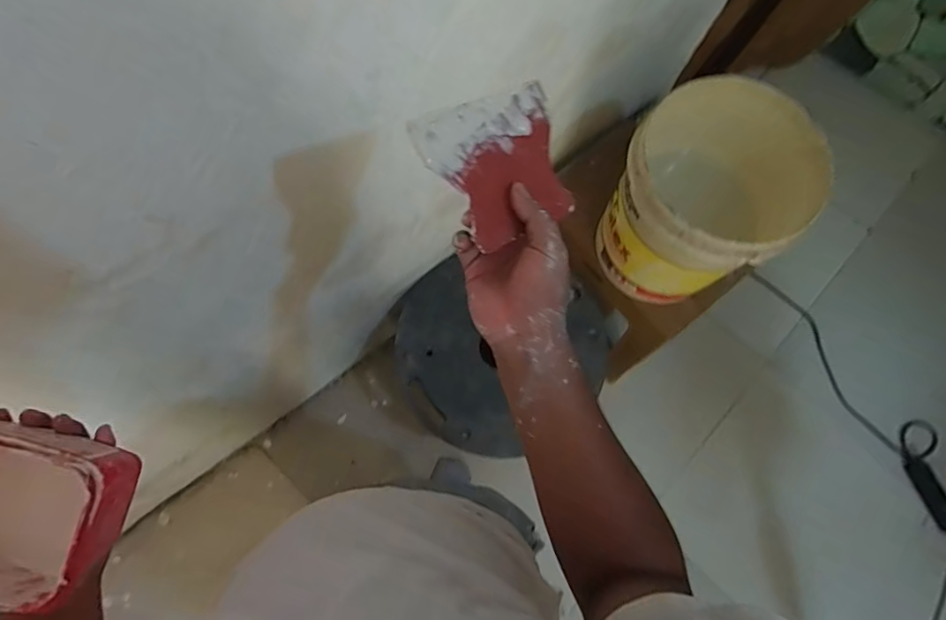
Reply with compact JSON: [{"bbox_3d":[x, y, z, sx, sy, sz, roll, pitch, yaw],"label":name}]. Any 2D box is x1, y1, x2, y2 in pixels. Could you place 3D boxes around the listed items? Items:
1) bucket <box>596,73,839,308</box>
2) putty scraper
[{"bbox_3d":[0.432,-0.195,0.997,0.342,0.343,0.282,-35,76,-12],"label":"bucket"},{"bbox_3d":[0.021,-0.110,0.400,0.115,0.007,0.107,-26,99,-23],"label":"putty scraper"}]

